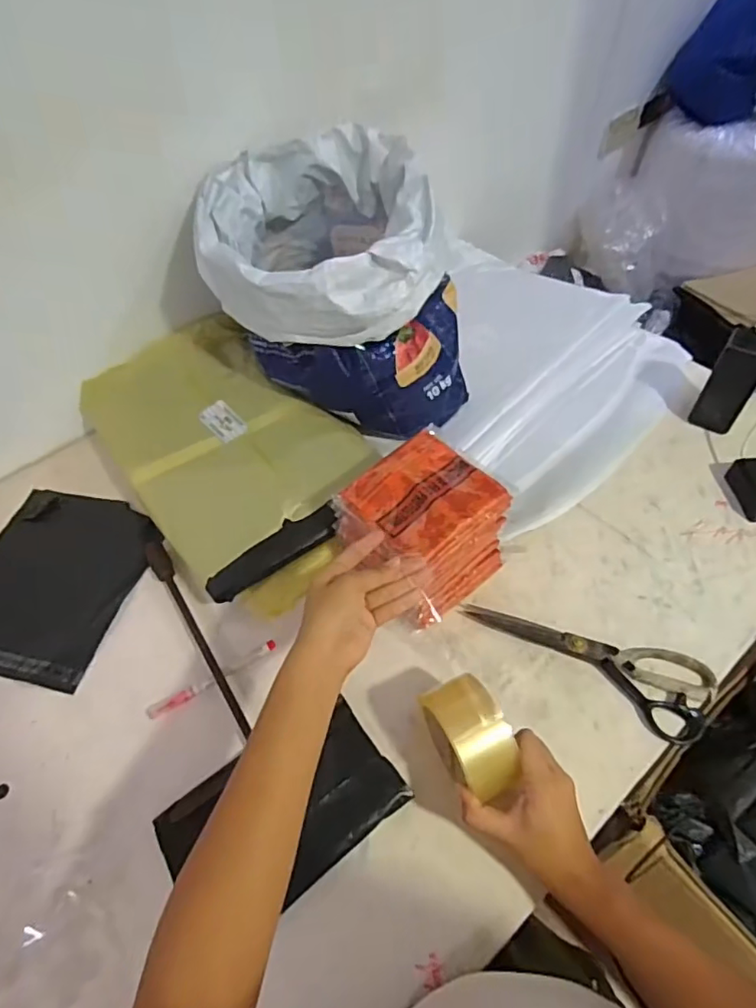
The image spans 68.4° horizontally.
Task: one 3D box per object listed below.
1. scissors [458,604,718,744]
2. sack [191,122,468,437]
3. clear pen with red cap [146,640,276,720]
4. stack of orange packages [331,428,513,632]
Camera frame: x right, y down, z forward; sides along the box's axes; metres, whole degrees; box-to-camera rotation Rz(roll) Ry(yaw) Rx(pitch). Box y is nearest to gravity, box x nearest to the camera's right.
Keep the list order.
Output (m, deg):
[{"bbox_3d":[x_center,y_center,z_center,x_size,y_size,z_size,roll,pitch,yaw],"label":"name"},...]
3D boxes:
[{"bbox_3d":[0.219,0.147,0.584,0.248,0.020,0.084,29,60,23],"label":"scissors"},{"bbox_3d":[-0.055,-0.293,0.738,0.308,0.257,0.322,-8,53,-2],"label":"sack"},{"bbox_3d":[-0.174,0.186,0.589,0.142,0.018,0.017,-26,56,-15],"label":"clear pen with red cap"},{"bbox_3d":[0.051,0.024,0.604,0.138,0.128,0.133,-36,59,-21],"label":"stack of orange packages"}]

